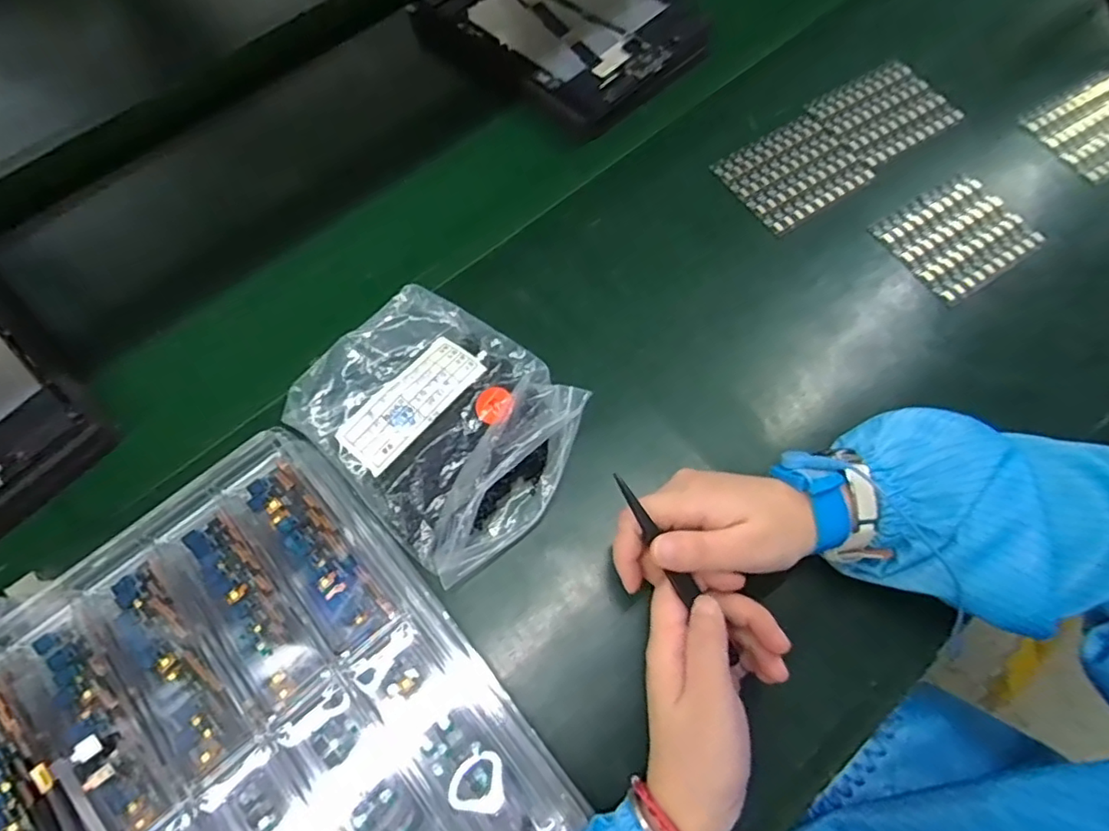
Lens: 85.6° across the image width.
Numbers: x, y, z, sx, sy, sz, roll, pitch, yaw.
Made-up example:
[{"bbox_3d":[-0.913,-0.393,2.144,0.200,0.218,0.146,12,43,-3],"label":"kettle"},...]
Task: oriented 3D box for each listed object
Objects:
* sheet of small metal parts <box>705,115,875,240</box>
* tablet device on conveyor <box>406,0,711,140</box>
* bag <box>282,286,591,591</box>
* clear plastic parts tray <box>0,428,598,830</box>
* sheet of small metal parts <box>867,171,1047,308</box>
[{"bbox_3d":[0.187,-0.190,0.468,0.099,0.004,0.080,-31,67,-10],"label":"sheet of small metal parts"},{"bbox_3d":[0.001,-0.356,0.528,0.159,0.014,0.244,-41,71,-13],"label":"tablet device on conveyor"},{"bbox_3d":[-0.071,0.000,0.376,0.167,0.050,0.135,41,74,19],"label":"bag"},{"bbox_3d":[-0.154,0.170,0.306,0.222,0.058,0.272,-41,69,-14],"label":"clear plastic parts tray"},{"bbox_3d":[0.295,-0.133,0.438,0.094,0.005,0.081,-31,67,-10],"label":"sheet of small metal parts"}]

